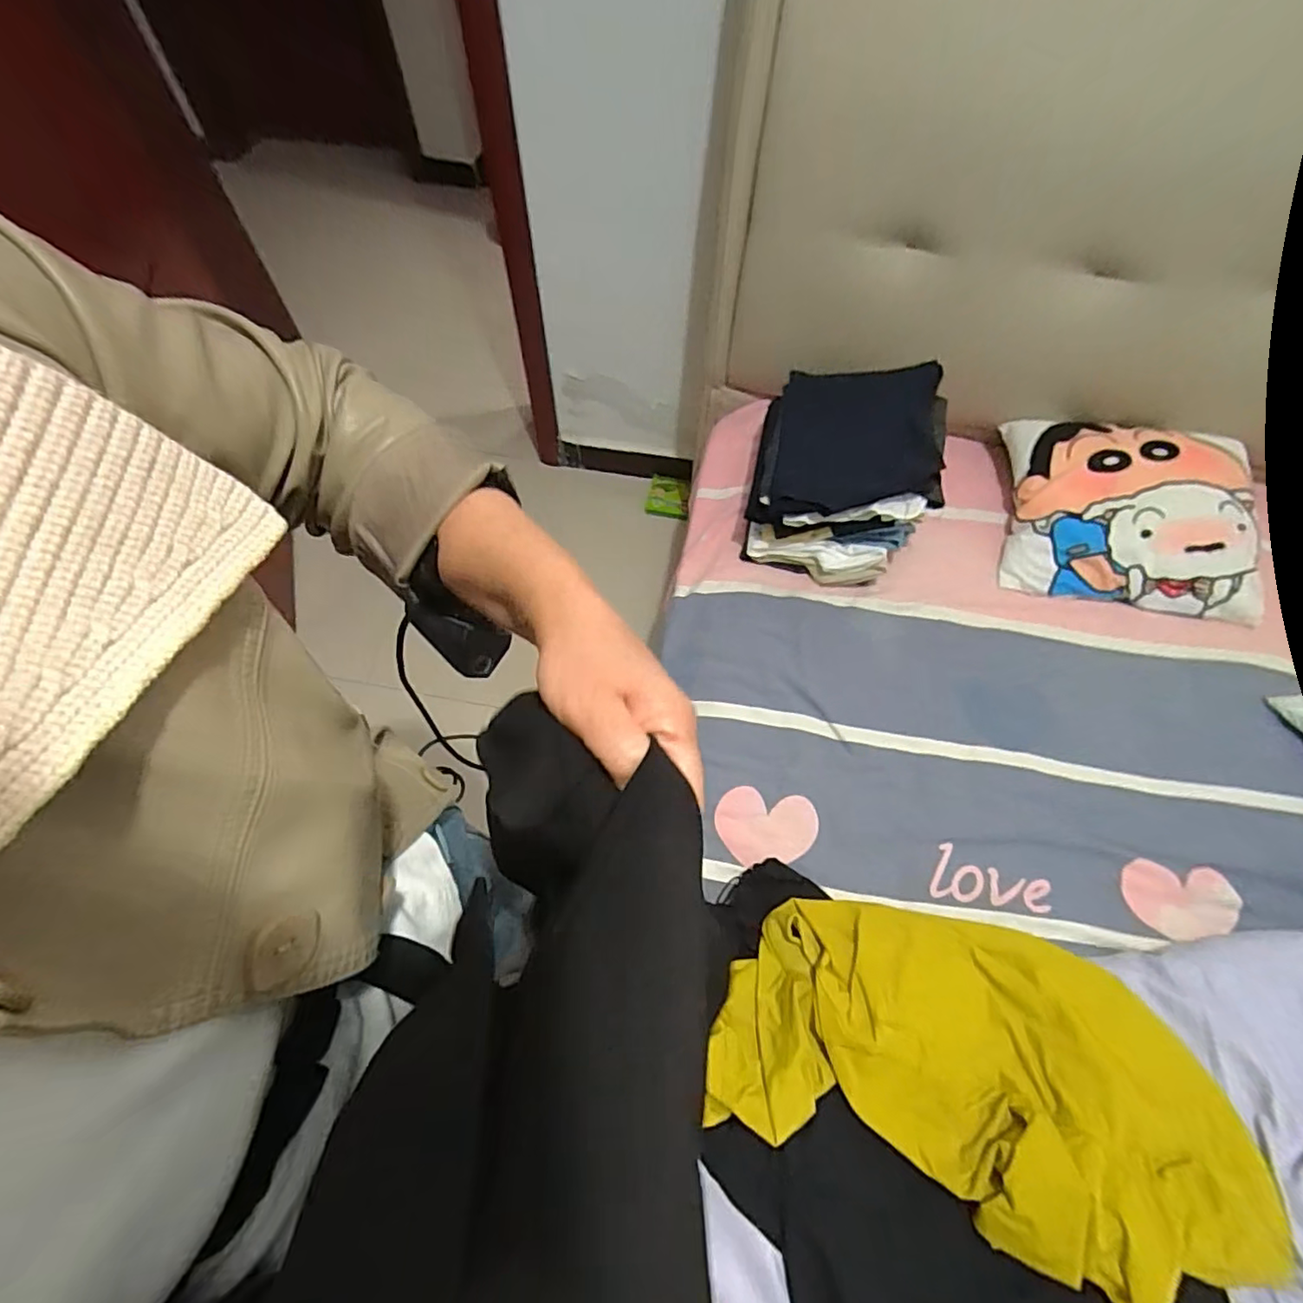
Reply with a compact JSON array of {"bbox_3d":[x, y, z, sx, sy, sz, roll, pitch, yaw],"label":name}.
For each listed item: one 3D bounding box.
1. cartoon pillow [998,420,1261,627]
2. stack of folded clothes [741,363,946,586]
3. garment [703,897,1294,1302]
[{"bbox_3d":[0.842,-0.248,1.072,0.398,0.144,0.324,13,62,6],"label":"cartoon pillow"},{"bbox_3d":[0.325,-0.316,1.042,0.286,0.227,0.336,16,62,8],"label":"stack of folded clothes"},{"bbox_3d":[0.331,0.426,0.642,0.487,0.124,0.284,19,63,10],"label":"garment"}]

